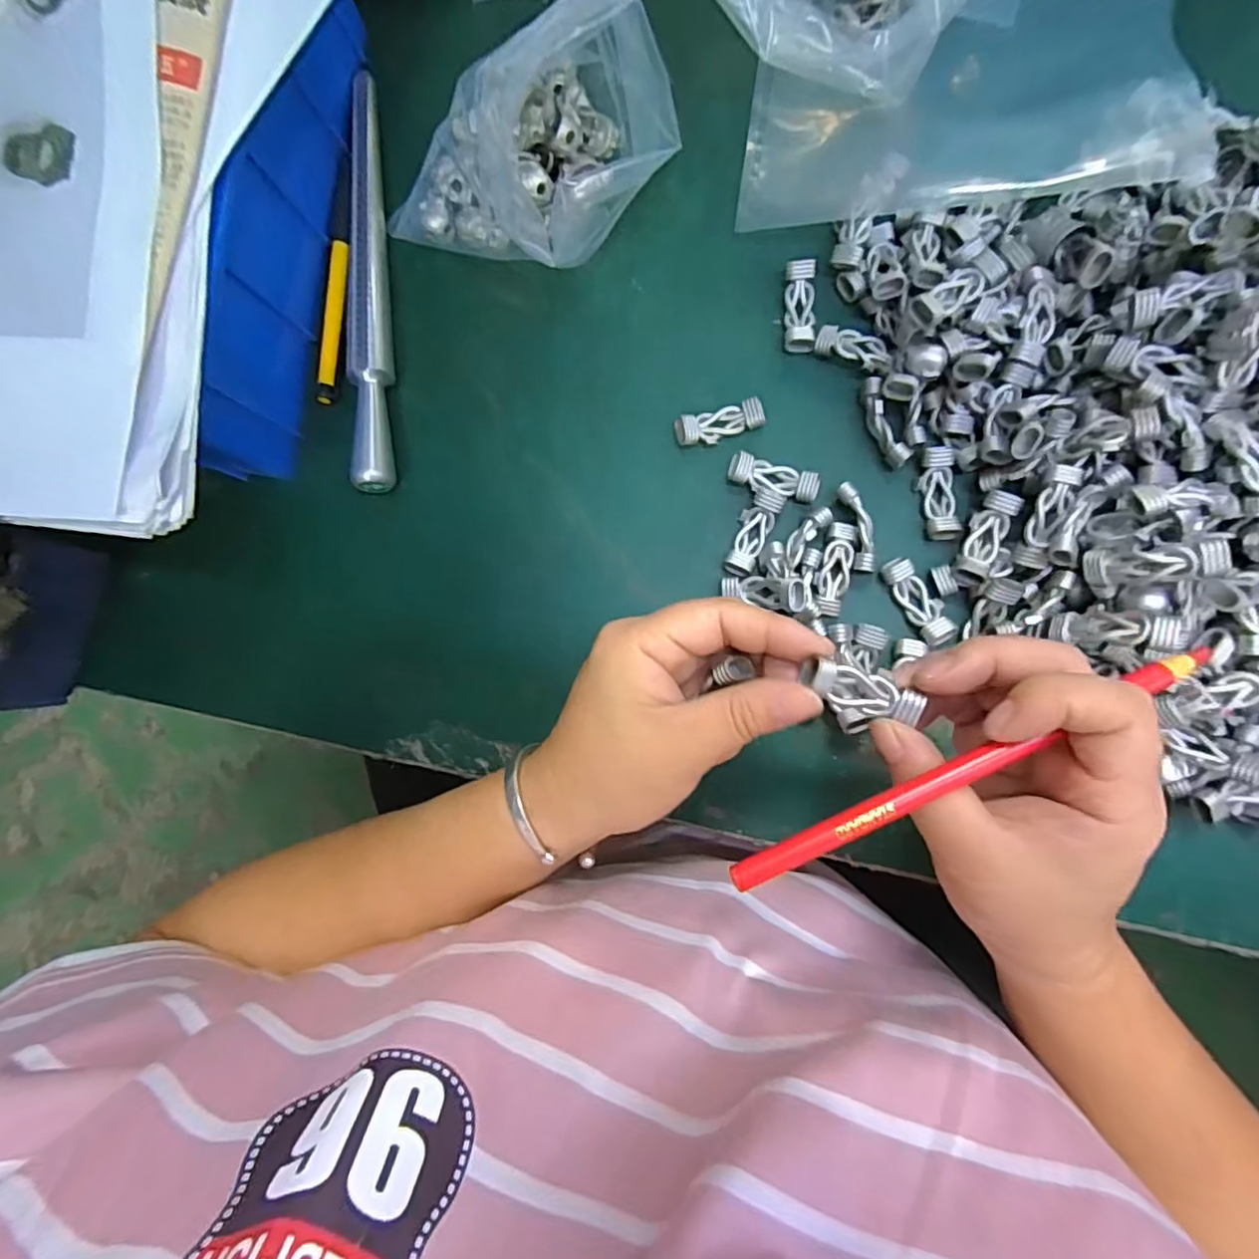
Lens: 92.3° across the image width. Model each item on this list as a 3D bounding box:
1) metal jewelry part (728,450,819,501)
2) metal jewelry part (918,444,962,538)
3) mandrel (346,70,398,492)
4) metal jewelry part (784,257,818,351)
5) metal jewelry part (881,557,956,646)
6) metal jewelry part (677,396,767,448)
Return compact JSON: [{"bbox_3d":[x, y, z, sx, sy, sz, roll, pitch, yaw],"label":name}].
[{"bbox_3d":[0.074,-0.078,0.309,0.045,0.009,0.016,14,88,7],"label":"metal jewelry part"},{"bbox_3d":[0.155,-0.068,0.301,0.015,0.008,0.045,-5,86,6],"label":"metal jewelry part"},{"bbox_3d":[-0.142,-0.193,0.336,0.018,0.026,0.235,-2,86,7],"label":"mandrel"},{"bbox_3d":[0.088,-0.166,0.313,0.015,0.013,0.043,1,86,7],"label":"metal jewelry part"},{"bbox_3d":[0.143,-0.015,0.298,0.016,0.009,0.045,-30,83,4],"label":"metal jewelry part"},{"bbox_3d":[0.047,-0.107,0.314,0.045,0.013,0.015,-16,85,5],"label":"metal jewelry part"}]

